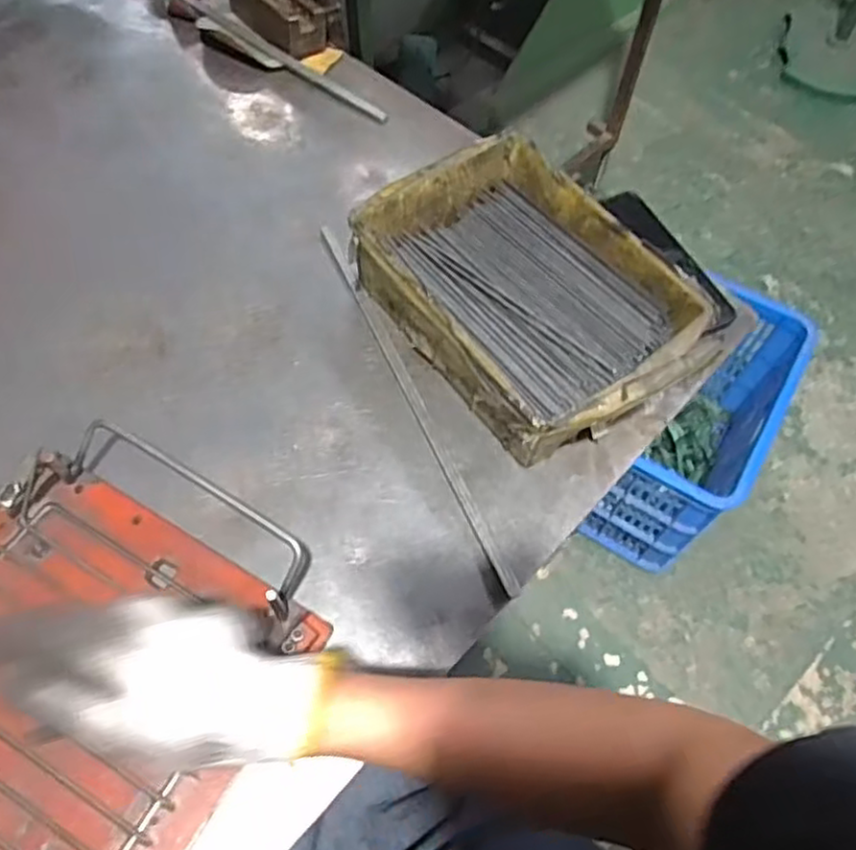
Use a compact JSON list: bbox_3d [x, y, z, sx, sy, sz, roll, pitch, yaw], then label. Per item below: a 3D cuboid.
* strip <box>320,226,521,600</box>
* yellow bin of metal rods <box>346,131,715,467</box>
[{"bbox_3d":[-0.017,-0.031,0.558,0.009,0.010,0.362,-21,66,-13],"label":"strip"},{"bbox_3d":[0.076,-0.105,0.564,0.177,0.074,0.254,-32,69,-18],"label":"yellow bin of metal rods"}]

